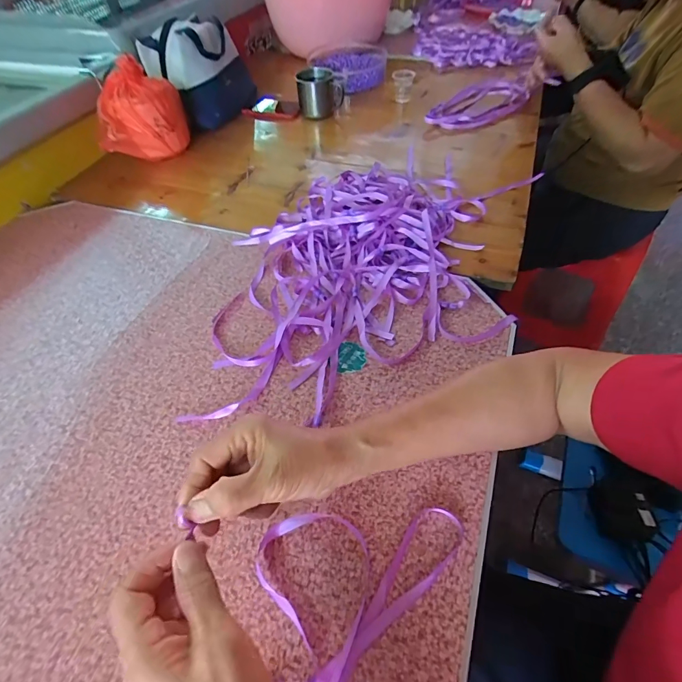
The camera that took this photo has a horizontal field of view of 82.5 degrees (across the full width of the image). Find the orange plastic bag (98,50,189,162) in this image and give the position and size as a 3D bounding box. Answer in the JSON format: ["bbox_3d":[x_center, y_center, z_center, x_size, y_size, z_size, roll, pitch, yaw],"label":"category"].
[{"bbox_3d":[-0.392,-0.442,0.762,0.159,0.159,0.102,-14,52,-8],"label":"orange plastic bag"}]

